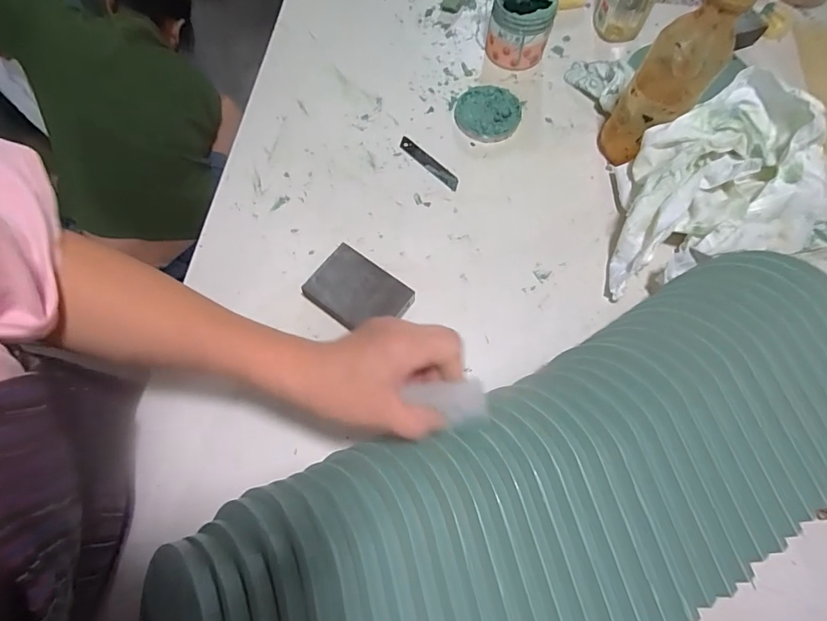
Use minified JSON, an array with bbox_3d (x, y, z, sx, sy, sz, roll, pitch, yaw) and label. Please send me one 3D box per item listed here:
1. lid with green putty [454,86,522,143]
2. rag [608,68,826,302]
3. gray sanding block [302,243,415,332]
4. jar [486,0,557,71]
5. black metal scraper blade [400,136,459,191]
[{"bbox_3d":[0.097,-0.255,0.571,0.082,0.018,0.083,1,68,-2],"label":"lid with green putty"},{"bbox_3d":[0.317,-0.134,0.475,0.228,0.114,0.182,-8,68,-5],"label":"rag"},{"bbox_3d":[-0.057,-0.015,0.464,0.099,0.026,0.070,35,71,12],"label":"gray sanding block"},{"bbox_3d":[0.142,-0.381,0.589,0.078,0.079,0.071,1,68,-2],"label":"jar"},{"bbox_3d":[0.020,-0.183,0.546,0.095,0.004,0.018,43,73,14],"label":"black metal scraper blade"}]

